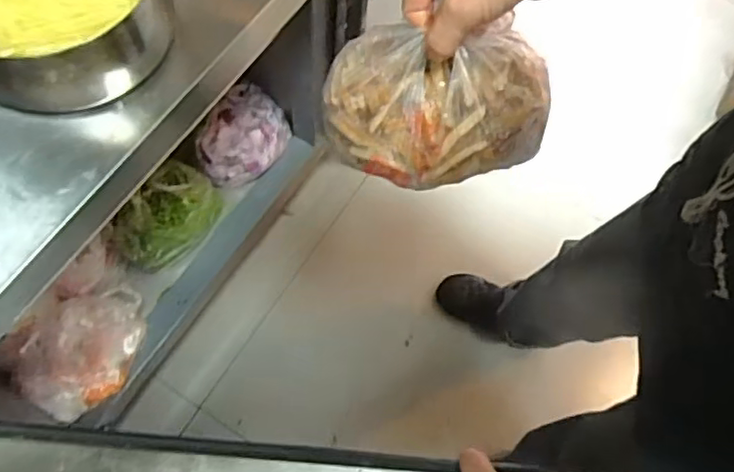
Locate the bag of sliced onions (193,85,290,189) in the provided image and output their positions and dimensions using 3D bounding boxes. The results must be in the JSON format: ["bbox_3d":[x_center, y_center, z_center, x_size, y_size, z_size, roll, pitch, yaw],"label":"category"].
[{"bbox_3d":[-0.219,-0.172,1.105,0.117,0.083,0.175,32,72,8],"label":"bag of sliced onions"}]

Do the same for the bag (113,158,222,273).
[{"bbox_3d":[-0.331,-0.030,1.036,0.115,0.115,0.186,28,72,7],"label":"bag"}]

